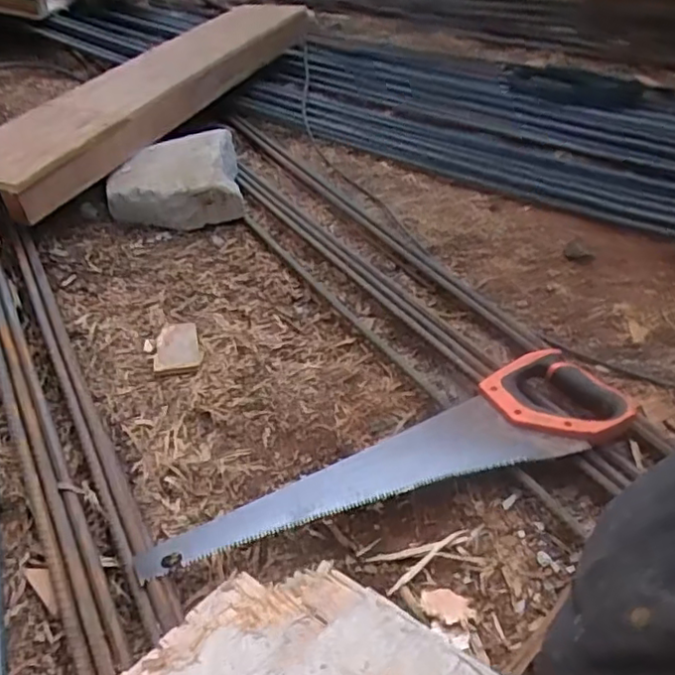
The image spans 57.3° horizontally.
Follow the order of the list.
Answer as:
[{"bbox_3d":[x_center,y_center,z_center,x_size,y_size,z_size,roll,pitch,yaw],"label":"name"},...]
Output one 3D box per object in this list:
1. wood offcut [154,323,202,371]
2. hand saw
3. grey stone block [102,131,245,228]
[{"bbox_3d":[-0.204,0.011,0.784,0.056,0.013,0.082,-8,42,-10],"label":"wood offcut"},{"bbox_3d":[0.061,0.109,0.629,0.519,0.034,0.137,-12,43,-15],"label":"hand saw"},{"bbox_3d":[-0.268,-0.256,1.031,0.223,0.088,0.173,-12,43,-17],"label":"grey stone block"}]

